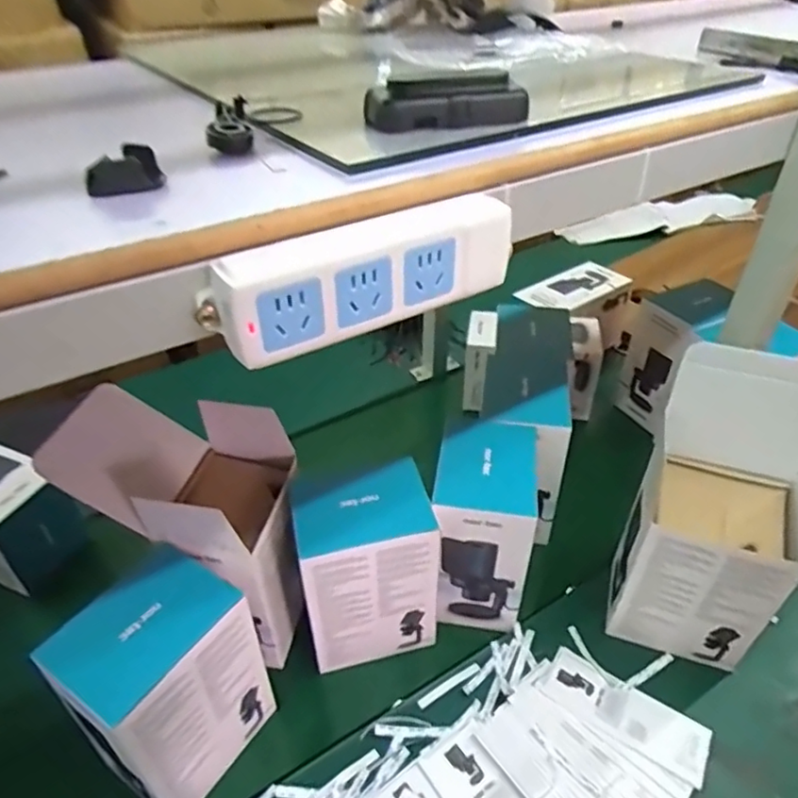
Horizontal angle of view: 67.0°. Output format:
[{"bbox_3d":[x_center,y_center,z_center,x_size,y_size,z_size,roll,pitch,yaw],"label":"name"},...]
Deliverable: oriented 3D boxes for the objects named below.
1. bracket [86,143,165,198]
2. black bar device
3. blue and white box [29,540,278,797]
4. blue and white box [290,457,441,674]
[{"bbox_3d":[-0.144,-0.121,0.319,0.015,0.023,0.048,22,43,25],"label":"bracket"},{"bbox_3d":[0.033,-0.199,0.403,0.104,0.029,0.034,-13,40,-17],"label":"black bar device"},{"bbox_3d":[-0.234,0.291,0.613,0.121,0.221,0.155,23,43,26],"label":"blue and white box"},{"bbox_3d":[-0.039,0.208,0.722,0.146,0.239,0.094,-9,39,-12],"label":"blue and white box"}]

